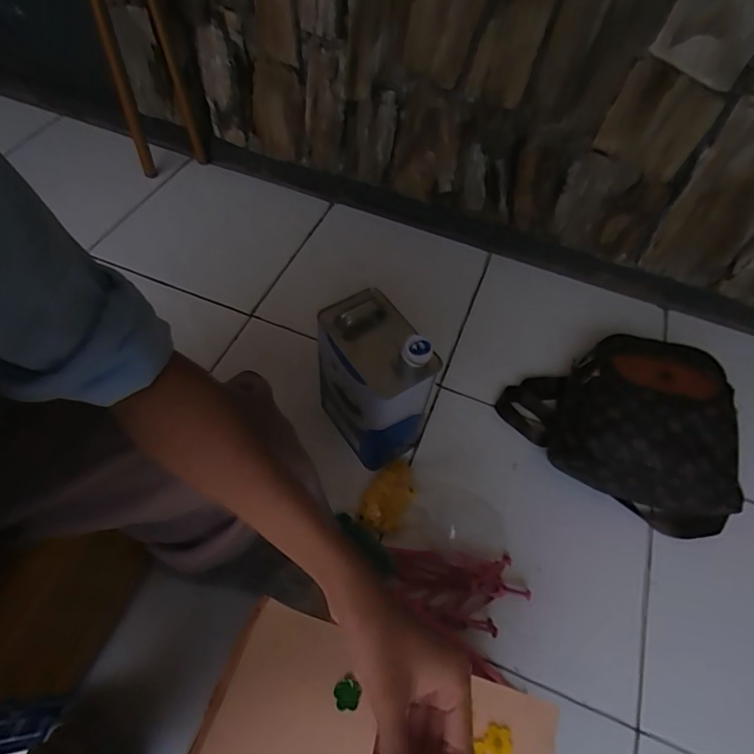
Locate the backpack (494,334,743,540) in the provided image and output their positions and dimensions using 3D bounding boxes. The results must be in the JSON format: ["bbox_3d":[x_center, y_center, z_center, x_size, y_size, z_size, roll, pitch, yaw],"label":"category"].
[{"bbox_3d":[0.417,0.047,0.780,0.365,0.160,0.304,26,59,12],"label":"backpack"}]

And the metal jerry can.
[{"bbox_3d":[-0.007,0.010,0.698,0.109,0.254,0.169,-25,63,-19],"label":"metal jerry can"}]

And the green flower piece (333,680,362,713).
[{"bbox_3d":[-0.025,0.276,0.407,0.023,0.004,0.023,2,57,-4],"label":"green flower piece"}]

